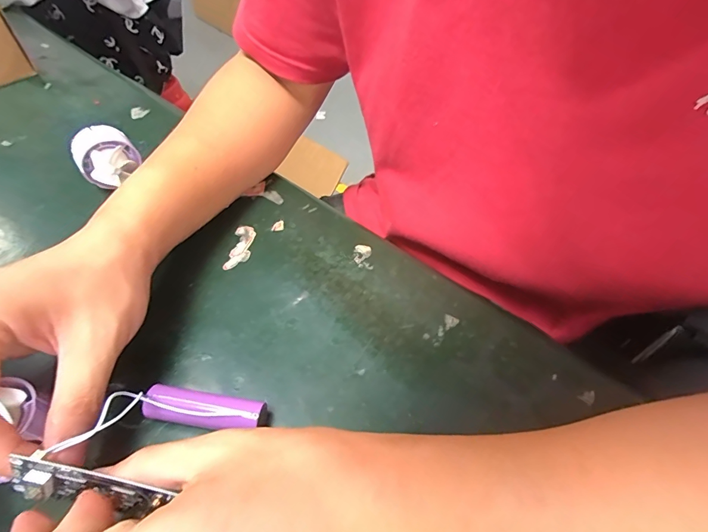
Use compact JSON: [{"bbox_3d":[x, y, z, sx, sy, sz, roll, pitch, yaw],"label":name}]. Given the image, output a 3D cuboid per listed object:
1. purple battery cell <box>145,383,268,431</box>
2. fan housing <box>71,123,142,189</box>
[{"bbox_3d":[-0.082,0.081,0.211,0.064,0.021,0.019,7,51,4],"label":"purple battery cell"},{"bbox_3d":[-0.210,-0.090,0.326,0.045,0.047,0.037,-31,58,-24],"label":"fan housing"}]

